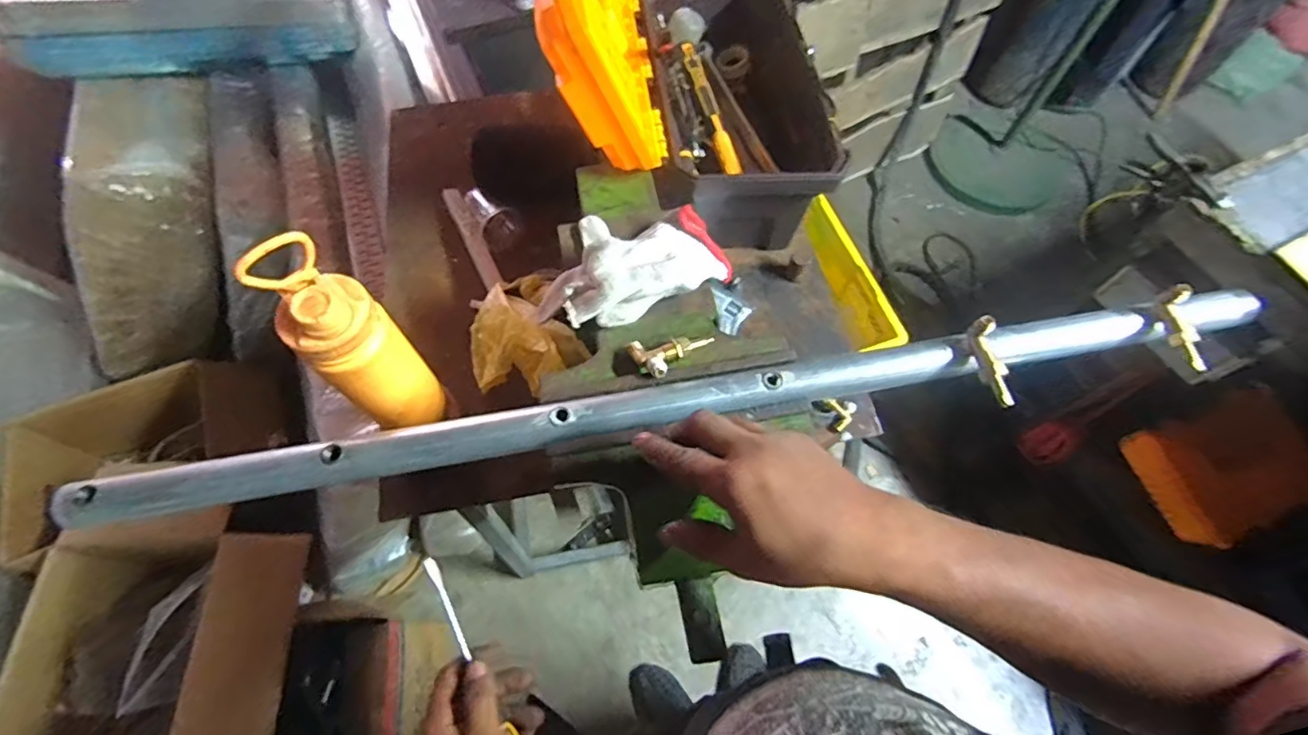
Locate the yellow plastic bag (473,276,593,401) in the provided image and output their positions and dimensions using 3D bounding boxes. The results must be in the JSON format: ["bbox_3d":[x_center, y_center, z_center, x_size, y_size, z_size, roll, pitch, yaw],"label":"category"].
[{"bbox_3d":[-0.157,-0.043,0.669,0.128,0.055,0.175,-21,66,-12],"label":"yellow plastic bag"}]

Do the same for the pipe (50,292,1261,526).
[{"bbox_3d":[0.032,0.024,0.422,0.835,0.023,0.031,-9,64,-4],"label":"pipe"}]

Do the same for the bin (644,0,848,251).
[{"bbox_3d":[0.097,-0.367,0.791,0.196,0.146,0.426,-6,64,-5],"label":"bin"}]

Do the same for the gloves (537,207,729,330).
[{"bbox_3d":[-0.030,-0.101,0.544,0.179,0.052,0.128,-31,69,-16],"label":"gloves"}]

